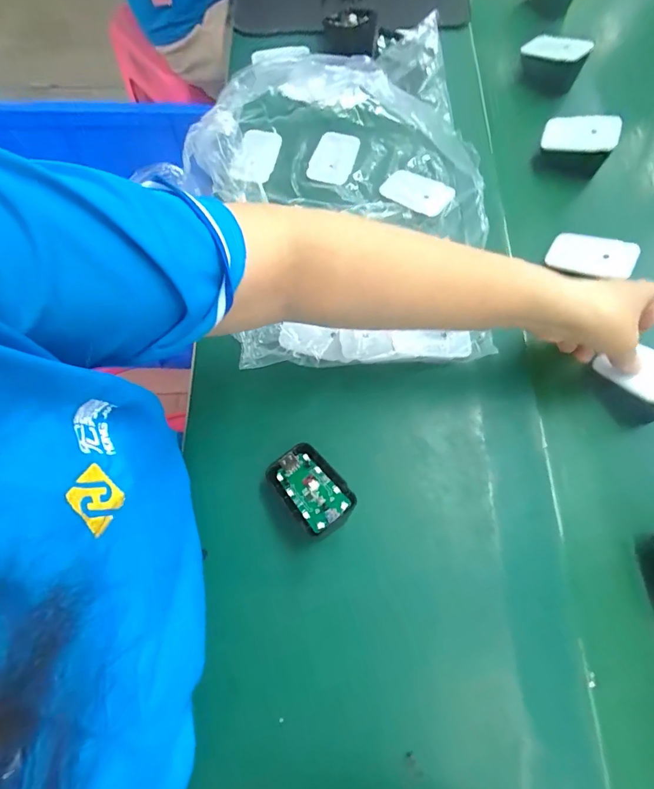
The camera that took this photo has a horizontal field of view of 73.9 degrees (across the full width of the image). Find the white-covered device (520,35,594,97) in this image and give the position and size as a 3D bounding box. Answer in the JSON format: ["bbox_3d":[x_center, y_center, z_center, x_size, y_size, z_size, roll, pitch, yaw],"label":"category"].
[{"bbox_3d":[0.256,-0.377,0.504,0.069,0.058,0.028,22,67,6],"label":"white-covered device"}]

